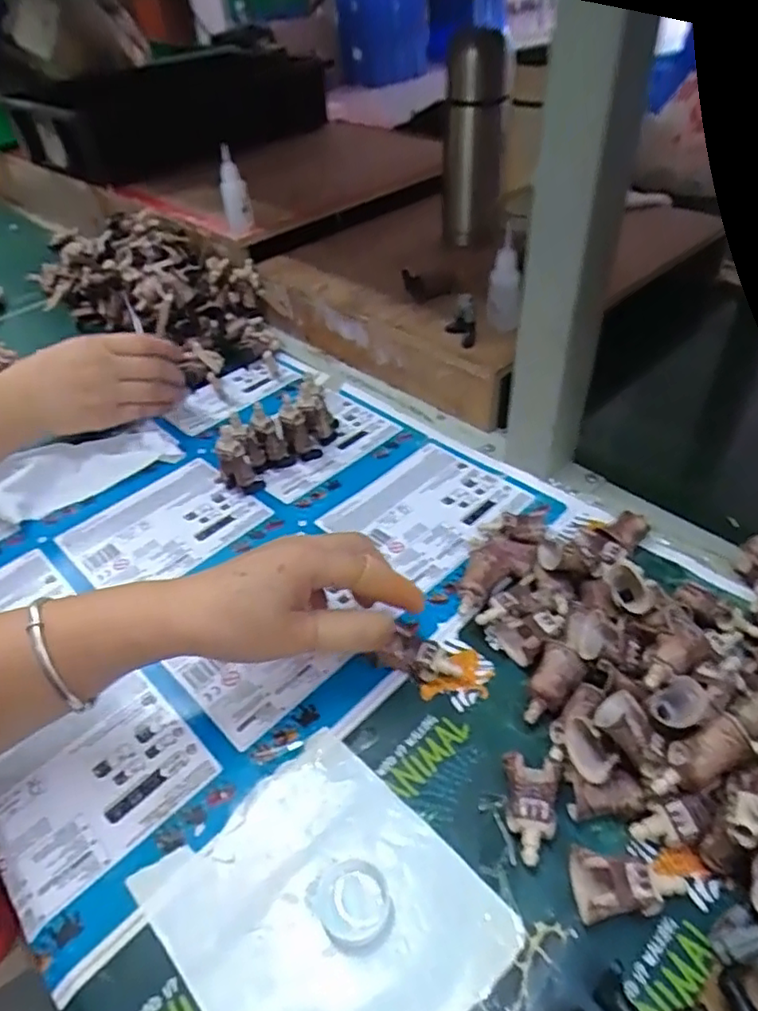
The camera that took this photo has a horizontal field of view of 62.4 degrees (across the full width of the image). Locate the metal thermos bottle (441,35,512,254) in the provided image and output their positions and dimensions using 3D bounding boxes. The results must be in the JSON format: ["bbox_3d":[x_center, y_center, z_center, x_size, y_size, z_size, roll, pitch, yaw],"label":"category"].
[{"bbox_3d":[0.097,-0.369,0.644,0.063,0.186,0.057,-2,44,6],"label":"metal thermos bottle"}]

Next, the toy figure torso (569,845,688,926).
[{"bbox_3d":[0.113,0.172,0.280,0.048,0.018,0.030,3,44,9],"label":"toy figure torso"}]

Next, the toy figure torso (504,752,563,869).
[{"bbox_3d":[0.075,0.150,0.310,0.026,0.017,0.047,5,45,11],"label":"toy figure torso"}]

